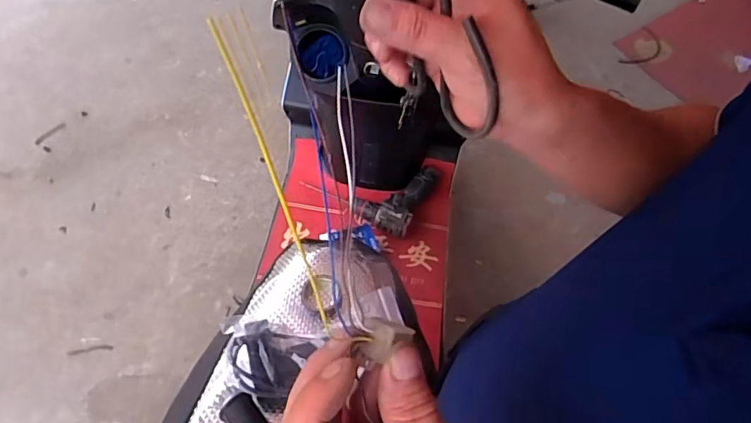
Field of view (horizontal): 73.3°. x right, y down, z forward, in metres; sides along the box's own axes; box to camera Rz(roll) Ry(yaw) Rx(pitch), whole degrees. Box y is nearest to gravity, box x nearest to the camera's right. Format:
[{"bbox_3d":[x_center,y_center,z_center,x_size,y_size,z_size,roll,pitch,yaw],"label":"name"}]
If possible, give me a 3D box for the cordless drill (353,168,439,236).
[{"bbox_3d":[0.047,-0.042,1.200,0.143,0.054,0.198,27,60,12],"label":"cordless drill"}]

